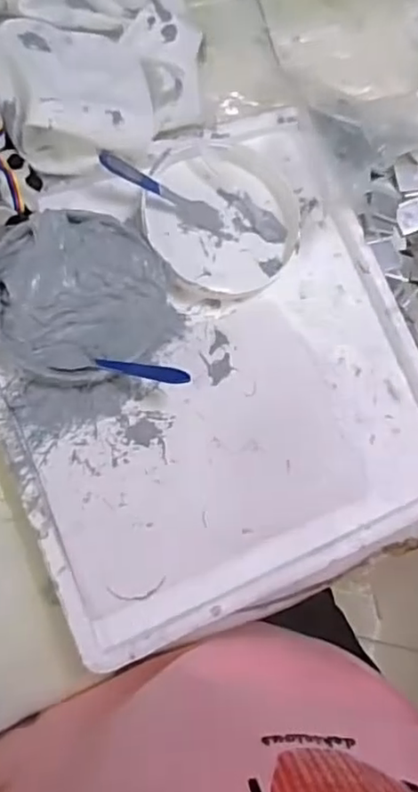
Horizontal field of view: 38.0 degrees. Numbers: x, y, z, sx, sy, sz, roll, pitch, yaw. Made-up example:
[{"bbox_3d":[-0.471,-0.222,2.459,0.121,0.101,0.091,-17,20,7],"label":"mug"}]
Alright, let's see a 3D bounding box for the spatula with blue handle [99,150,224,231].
[{"bbox_3d":[-0.027,-0.122,0.367,0.082,0.008,0.015,24,85,-28],"label":"spatula with blue handle"}]

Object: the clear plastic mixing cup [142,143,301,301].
[{"bbox_3d":[0.008,-0.109,0.377,0.093,0.021,0.094,2,81,-10],"label":"clear plastic mixing cup"}]

